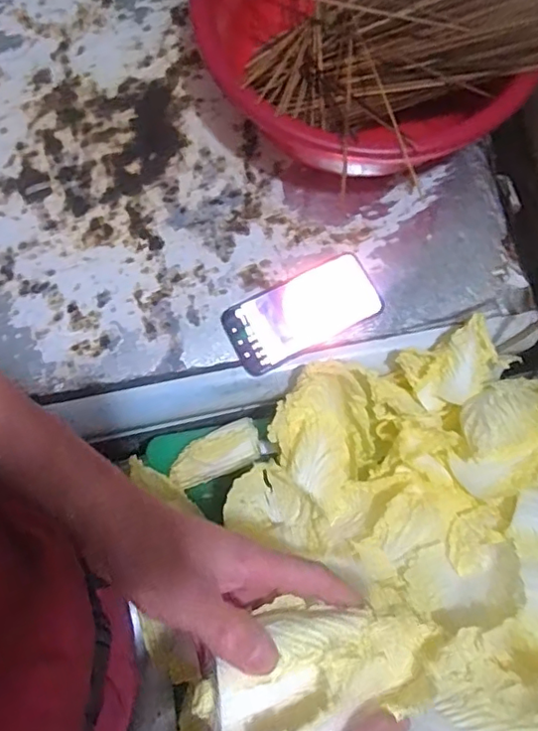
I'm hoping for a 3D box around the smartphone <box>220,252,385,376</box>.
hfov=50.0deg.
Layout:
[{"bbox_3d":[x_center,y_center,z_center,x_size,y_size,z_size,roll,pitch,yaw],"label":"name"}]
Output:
[{"bbox_3d":[0.036,-0.056,0.614,0.161,0.014,0.078,-26,79,-6],"label":"smartphone"}]

